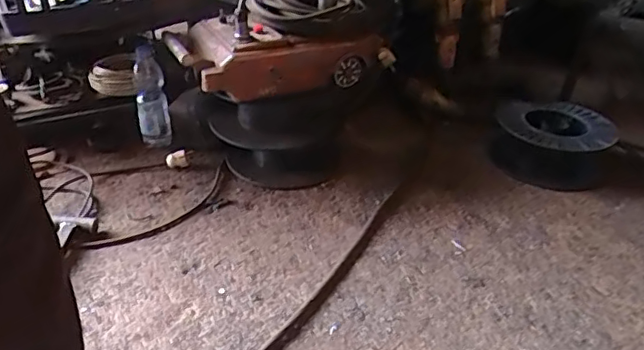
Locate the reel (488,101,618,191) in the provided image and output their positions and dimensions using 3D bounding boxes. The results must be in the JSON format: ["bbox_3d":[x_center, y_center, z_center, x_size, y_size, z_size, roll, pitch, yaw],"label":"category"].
[{"bbox_3d":[0.519,-0.067,1.313,0.257,0.119,0.249,13,33,19],"label":"reel"}]

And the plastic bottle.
[{"bbox_3d":[-0.401,-0.186,1.349,0.069,0.238,0.054,-9,33,-17],"label":"plastic bottle"}]

